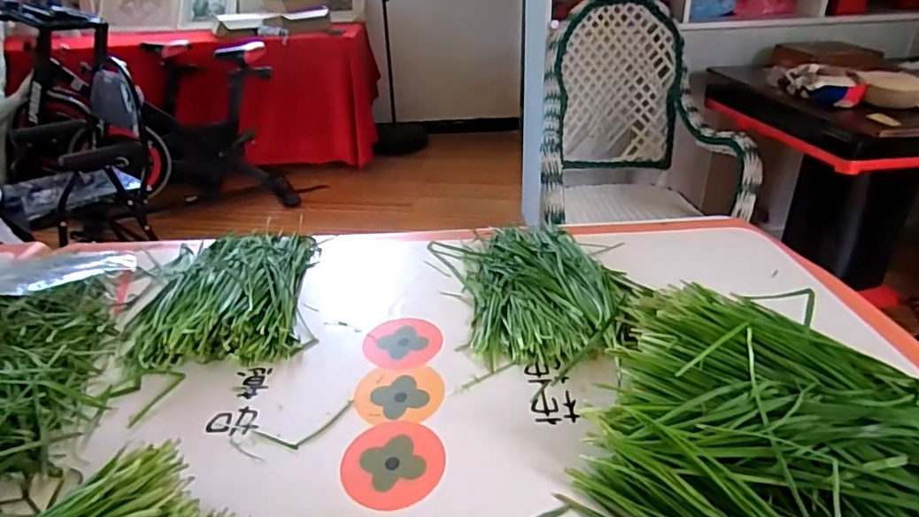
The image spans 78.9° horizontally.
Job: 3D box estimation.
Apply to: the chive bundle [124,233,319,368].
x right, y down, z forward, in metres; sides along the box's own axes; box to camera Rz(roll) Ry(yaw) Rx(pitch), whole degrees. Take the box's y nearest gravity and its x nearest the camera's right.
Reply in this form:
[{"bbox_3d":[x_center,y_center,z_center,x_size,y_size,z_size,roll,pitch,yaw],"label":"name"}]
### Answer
[{"bbox_3d":[-0.323,0.032,0.774,0.218,0.050,0.335,-6,29,-6],"label":"chive bundle"}]

